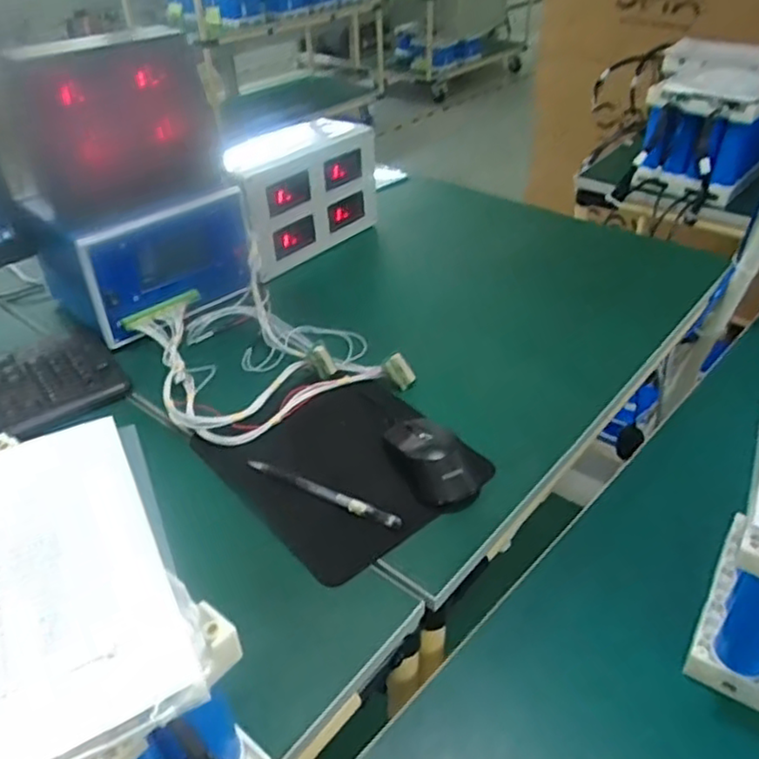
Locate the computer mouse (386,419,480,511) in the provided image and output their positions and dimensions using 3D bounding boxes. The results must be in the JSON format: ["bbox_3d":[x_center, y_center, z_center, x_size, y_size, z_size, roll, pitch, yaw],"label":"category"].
[{"bbox_3d":[0.049,0.070,0.618,0.058,0.032,0.097,-18,40,-20],"label":"computer mouse"}]

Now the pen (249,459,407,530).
[{"bbox_3d":[-0.052,0.100,0.606,0.161,0.009,0.014,18,42,24],"label":"pen"}]

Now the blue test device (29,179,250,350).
[{"bbox_3d":[-0.285,-0.162,0.830,0.206,0.127,0.160,-29,45,-31],"label":"blue test device"}]

